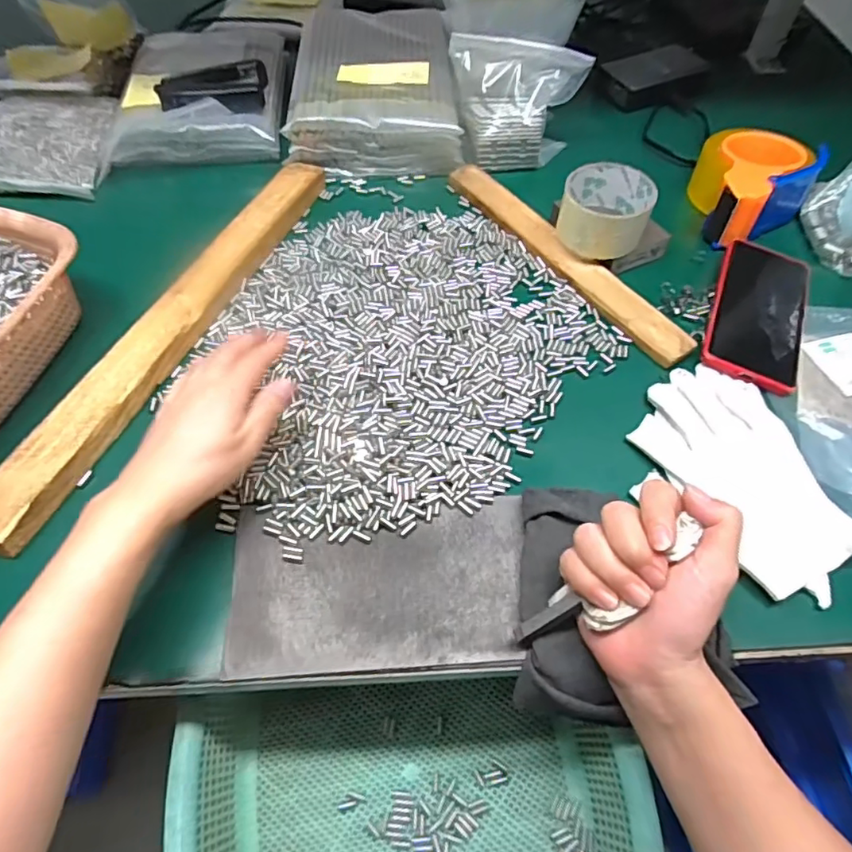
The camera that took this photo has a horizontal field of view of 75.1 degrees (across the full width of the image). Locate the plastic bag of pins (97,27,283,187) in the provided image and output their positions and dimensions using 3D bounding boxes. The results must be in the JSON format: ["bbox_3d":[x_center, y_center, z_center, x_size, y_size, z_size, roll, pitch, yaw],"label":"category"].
[{"bbox_3d":[-0.257,-0.387,0.630,0.174,0.067,0.228,-4,58,-5],"label":"plastic bag of pins"}]

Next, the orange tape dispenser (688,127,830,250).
[{"bbox_3d":[0.305,-0.225,0.532,0.103,0.063,0.117,28,61,14],"label":"orange tape dispenser"}]

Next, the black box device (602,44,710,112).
[{"bbox_3d":[0.272,-0.422,0.665,0.111,0.030,0.075,-20,61,-15],"label":"black box device"}]

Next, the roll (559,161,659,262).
[{"bbox_3d":[0.162,-0.192,0.507,0.078,0.059,0.071,20,59,9],"label":"roll"}]

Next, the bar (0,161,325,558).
[{"bbox_3d":[-0.205,-0.097,0.457,0.042,0.024,0.430,19,59,9],"label":"bar"}]

